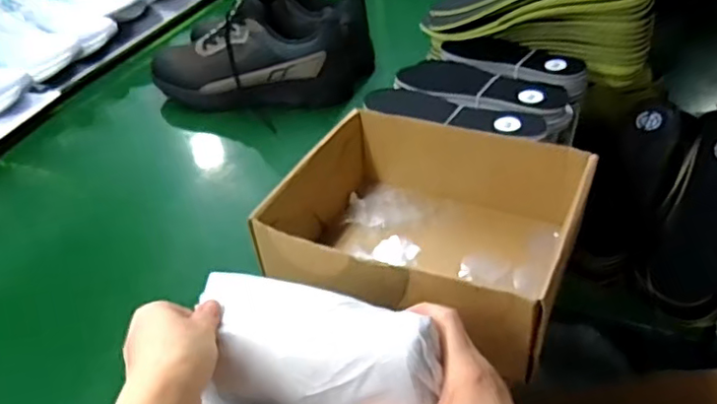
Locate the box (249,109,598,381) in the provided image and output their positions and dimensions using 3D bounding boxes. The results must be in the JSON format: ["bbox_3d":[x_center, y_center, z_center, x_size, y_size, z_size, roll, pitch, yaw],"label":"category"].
[{"bbox_3d":[0.068,0.025,0.605,0.260,0.103,0.244,14,43,22],"label":"box"}]

